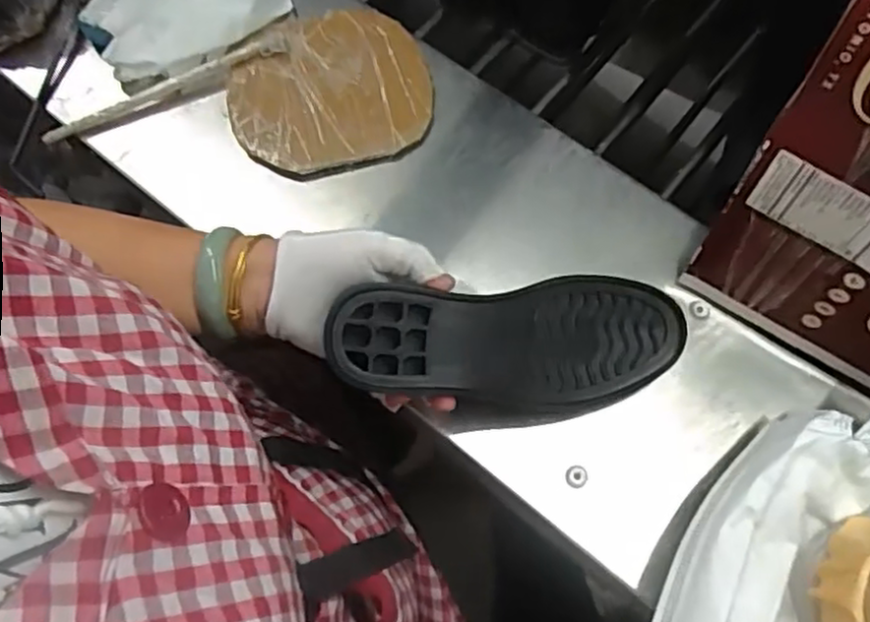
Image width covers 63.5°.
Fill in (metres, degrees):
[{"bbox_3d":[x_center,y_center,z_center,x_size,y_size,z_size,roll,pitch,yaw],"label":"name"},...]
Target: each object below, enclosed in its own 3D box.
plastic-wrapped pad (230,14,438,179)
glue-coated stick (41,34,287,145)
[{"bbox_3d":[-0.082,-0.173,0.550,0.152,0.014,0.141,-13,69,-4],"label":"plastic-wrapped pad"},{"bbox_3d":[-0.208,-0.172,0.546,0.195,0.017,0.015,-23,70,-8],"label":"glue-coated stick"}]

